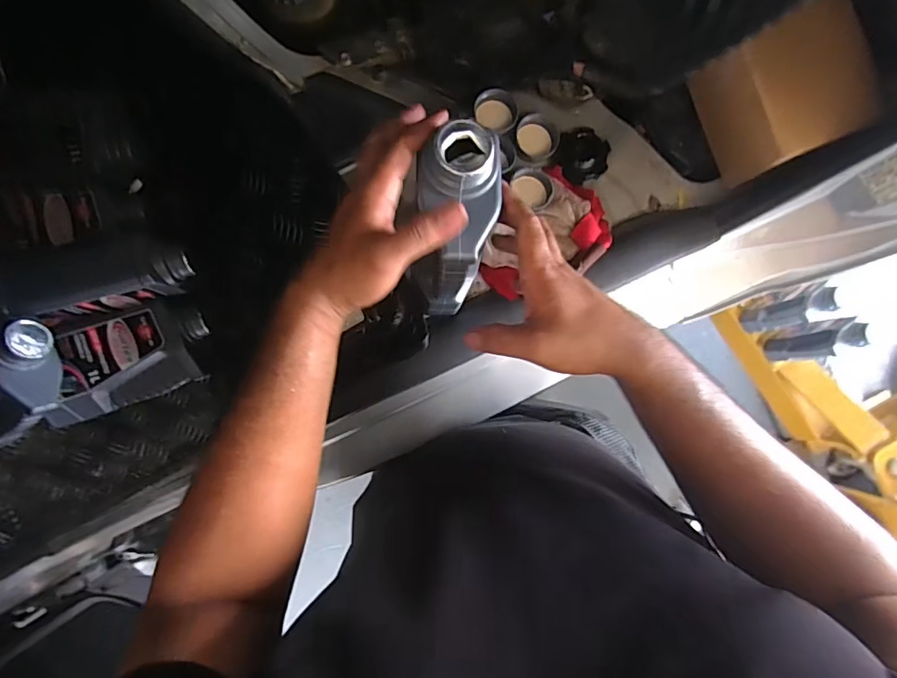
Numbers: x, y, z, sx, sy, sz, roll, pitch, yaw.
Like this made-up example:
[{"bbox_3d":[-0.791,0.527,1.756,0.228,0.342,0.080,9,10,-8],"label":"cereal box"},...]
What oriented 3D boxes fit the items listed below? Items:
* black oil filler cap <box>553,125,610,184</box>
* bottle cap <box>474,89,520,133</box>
[{"bbox_3d":[0.153,-0.211,0.582,0.061,0.020,0.061,0,87,-5],"label":"black oil filler cap"},{"bbox_3d":[0.055,-0.261,0.581,0.049,0.021,0.039,21,85,-3],"label":"bottle cap"}]

